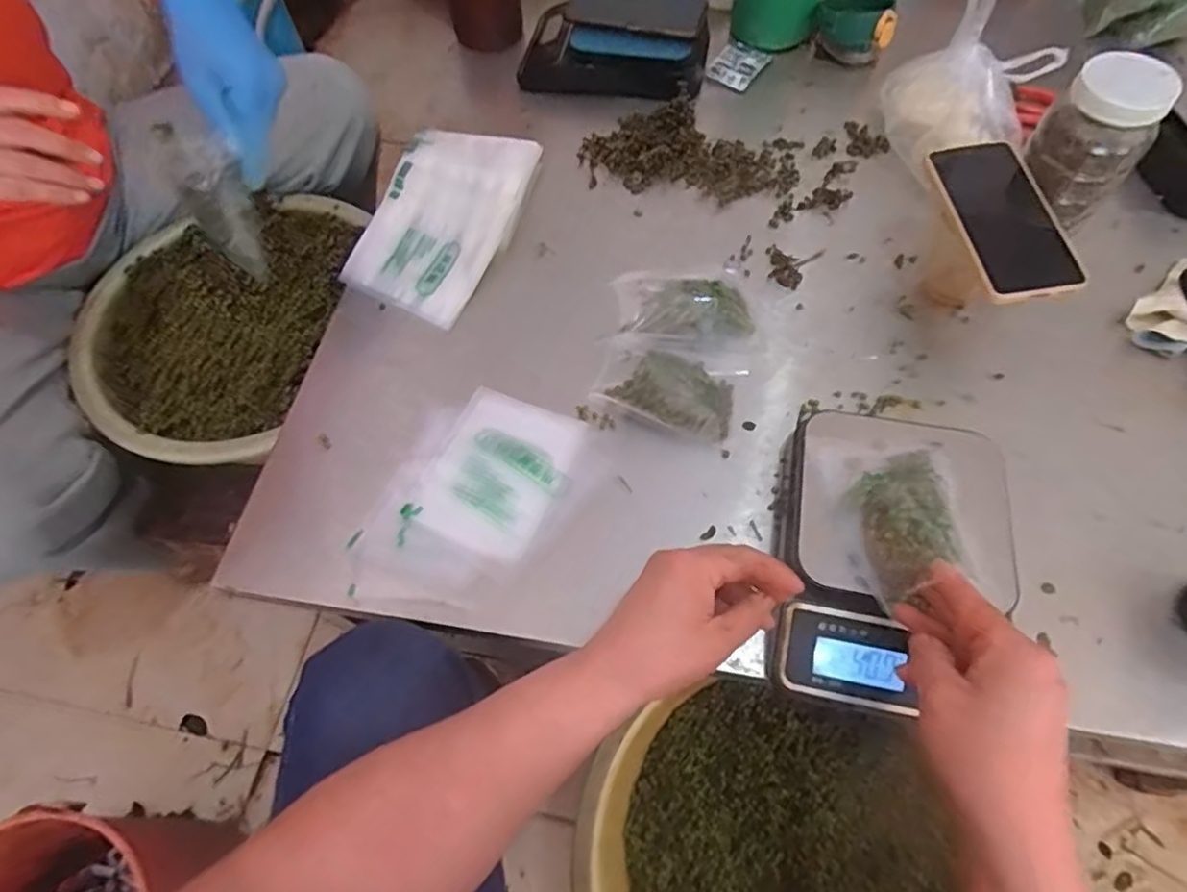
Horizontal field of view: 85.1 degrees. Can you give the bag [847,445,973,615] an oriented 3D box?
[{"bbox_3d":[0.210,0.049,0.438,0.060,0.037,0.118,7,62,5],"label":"bag"}]

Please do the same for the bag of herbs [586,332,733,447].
[{"bbox_3d":[0.065,-0.052,0.566,0.121,0.034,0.077,15,63,9],"label":"bag of herbs"}]

